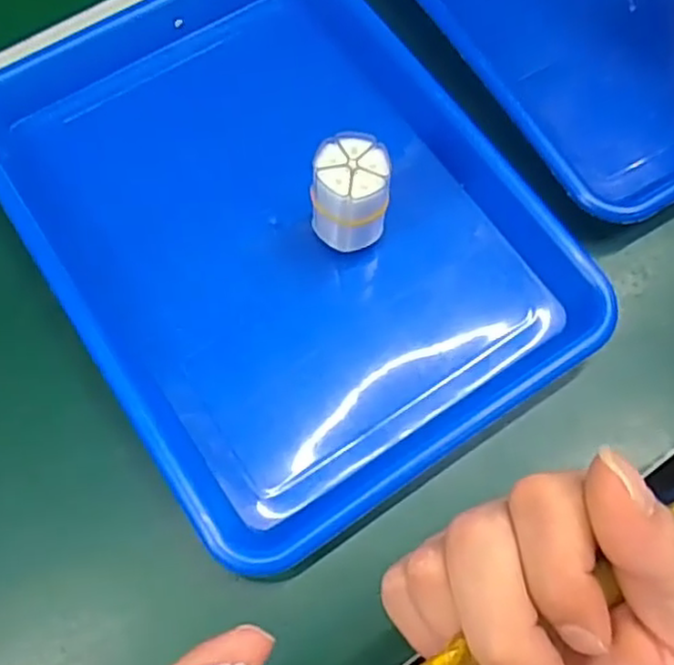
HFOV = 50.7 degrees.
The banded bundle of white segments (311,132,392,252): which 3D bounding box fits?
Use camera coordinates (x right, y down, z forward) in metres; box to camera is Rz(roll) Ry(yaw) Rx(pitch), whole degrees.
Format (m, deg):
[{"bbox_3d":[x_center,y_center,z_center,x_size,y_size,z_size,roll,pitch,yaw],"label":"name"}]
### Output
[{"bbox_3d":[0.008,-0.072,0.381,0.039,0.056,0.037,1,68,-2],"label":"banded bundle of white segments"}]

